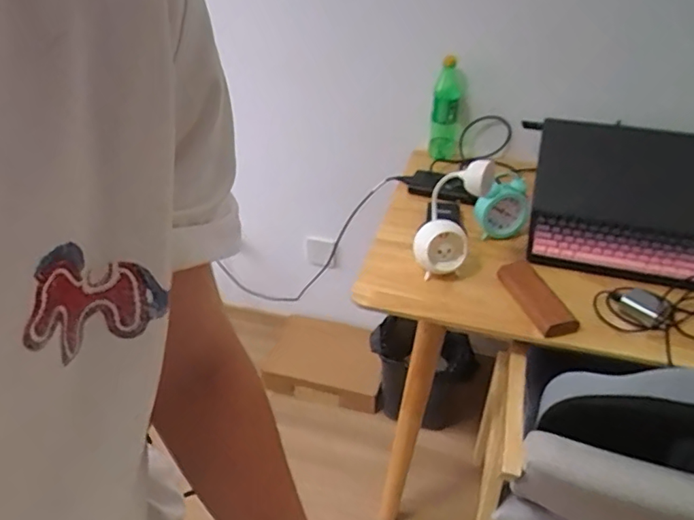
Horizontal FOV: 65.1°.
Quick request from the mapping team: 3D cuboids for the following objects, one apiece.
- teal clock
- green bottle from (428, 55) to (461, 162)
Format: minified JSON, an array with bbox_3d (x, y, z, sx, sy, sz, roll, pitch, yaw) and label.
[{"bbox_3d":[0.307,-0.100,1.075,0.106,0.106,0.059,7,38,12],"label":"teal clock"},{"bbox_3d":[0.228,-0.338,1.248,0.064,0.238,0.069,6,38,12],"label":"green bottle"}]

